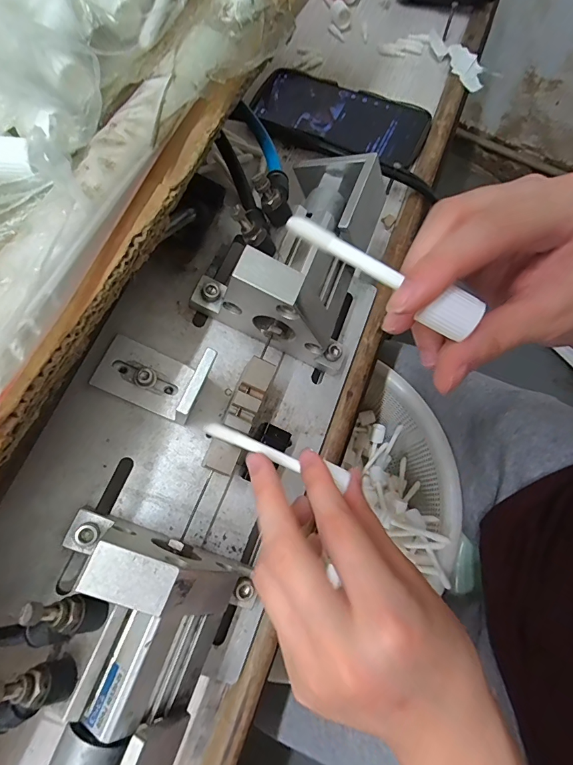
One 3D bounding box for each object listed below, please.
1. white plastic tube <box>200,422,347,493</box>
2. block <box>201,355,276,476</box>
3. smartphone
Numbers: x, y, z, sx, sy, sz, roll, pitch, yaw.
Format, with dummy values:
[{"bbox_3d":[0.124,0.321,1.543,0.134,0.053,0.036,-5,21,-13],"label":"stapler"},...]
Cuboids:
[{"bbox_3d":[-0.006,0.038,0.210,0.079,0.007,0.010,20,73,2],"label":"white plastic tube"},{"bbox_3d":[-0.026,0.018,0.224,0.016,0.009,0.068,20,73,7],"label":"block"},{"bbox_3d":[0.052,-0.257,0.374,0.163,0.009,0.079,27,74,9],"label":"smartphone"}]

